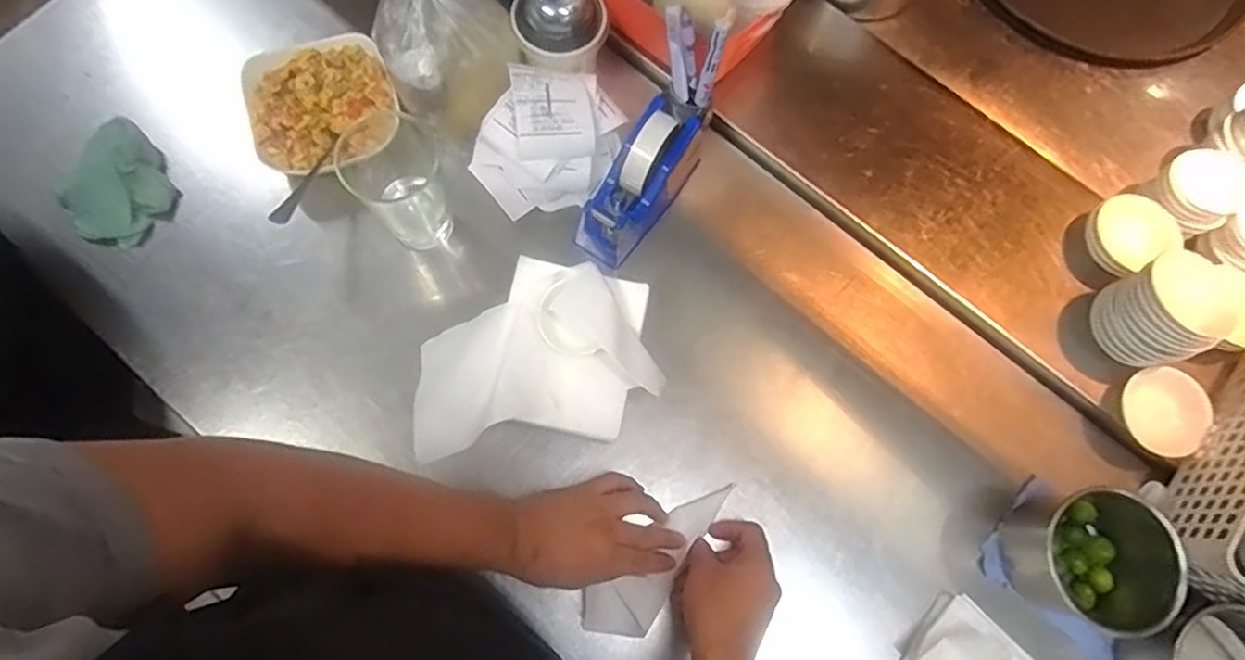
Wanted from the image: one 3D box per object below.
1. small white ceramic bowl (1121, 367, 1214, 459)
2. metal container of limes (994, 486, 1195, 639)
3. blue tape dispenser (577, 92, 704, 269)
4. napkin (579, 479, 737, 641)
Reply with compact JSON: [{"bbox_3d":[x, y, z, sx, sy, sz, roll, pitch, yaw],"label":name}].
[{"bbox_3d":[0.536,0.080,0.673,0.071,0.032,0.085,-17,83,11],"label":"small white ceramic bowl"},{"bbox_3d":[0.427,0.207,0.618,0.117,0.102,0.114,1,75,-3],"label":"metal container of limes"},{"bbox_3d":[0.021,-0.154,0.691,0.059,0.117,0.163,34,76,6],"label":"blue tape dispenser"},{"bbox_3d":[0.042,0.216,0.629,0.181,0.019,0.057,-40,71,-14],"label":"napkin"}]

